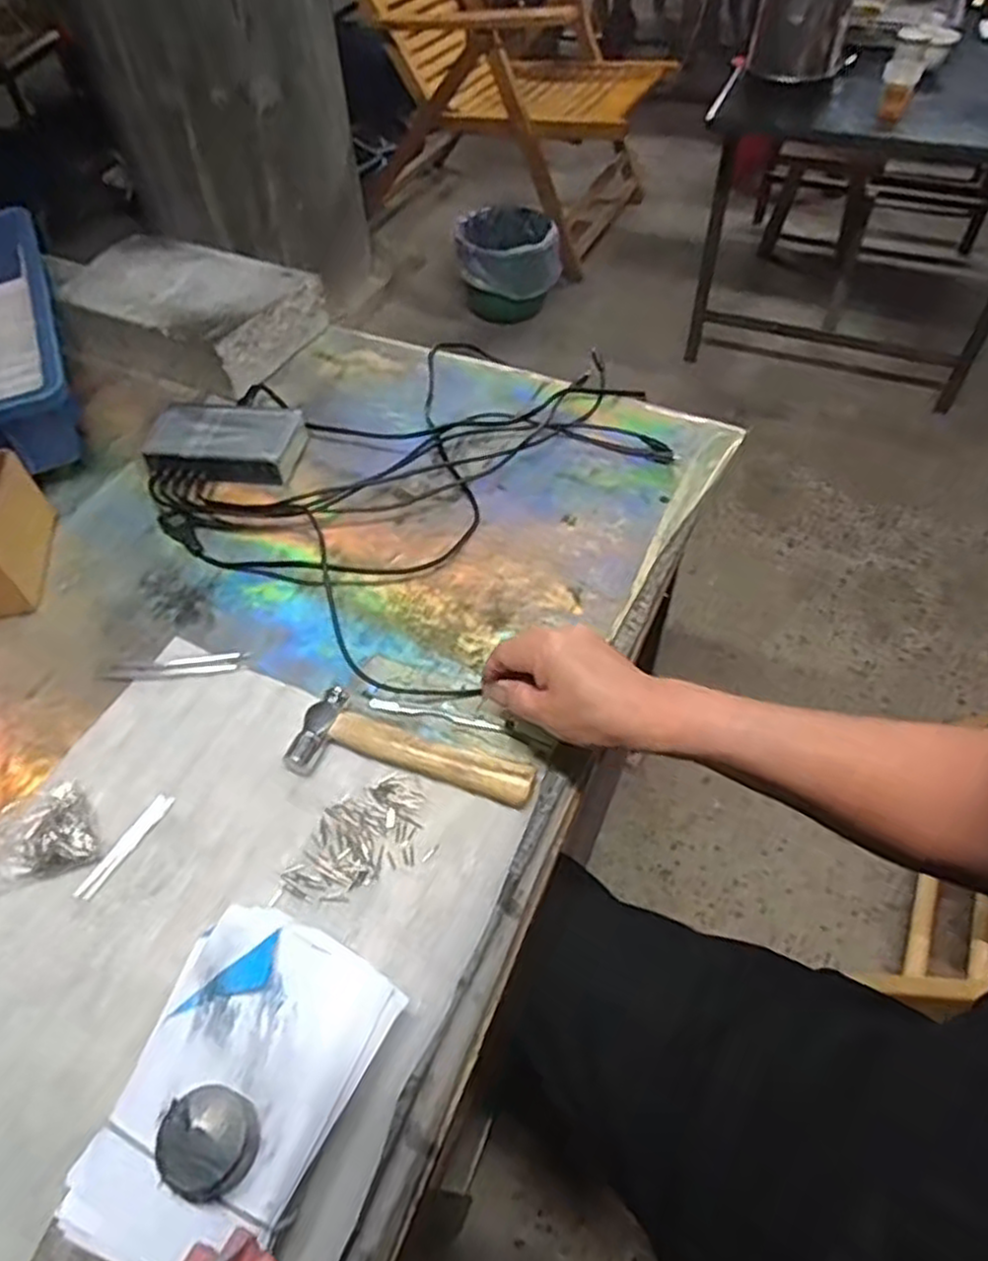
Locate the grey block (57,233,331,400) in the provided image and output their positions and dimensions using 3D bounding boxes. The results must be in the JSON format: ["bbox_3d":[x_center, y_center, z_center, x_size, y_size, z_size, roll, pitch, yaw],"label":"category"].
[{"bbox_3d":[-0.318,-0.335,0.786,0.242,0.062,0.145,18,55,15],"label":"grey block"}]

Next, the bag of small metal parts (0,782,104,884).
[{"bbox_3d":[-0.292,0.125,0.438,0.097,0.043,0.059,-29,59,-21],"label":"bag of small metal parts"}]

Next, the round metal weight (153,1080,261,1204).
[{"bbox_3d":[-0.123,0.222,0.326,0.043,0.024,0.037,36,62,26],"label":"round metal weight"}]

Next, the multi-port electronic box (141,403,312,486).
[{"bbox_3d":[-0.238,-0.166,0.666,0.132,0.034,0.080,-2,52,1],"label":"multi-port electronic box"}]

